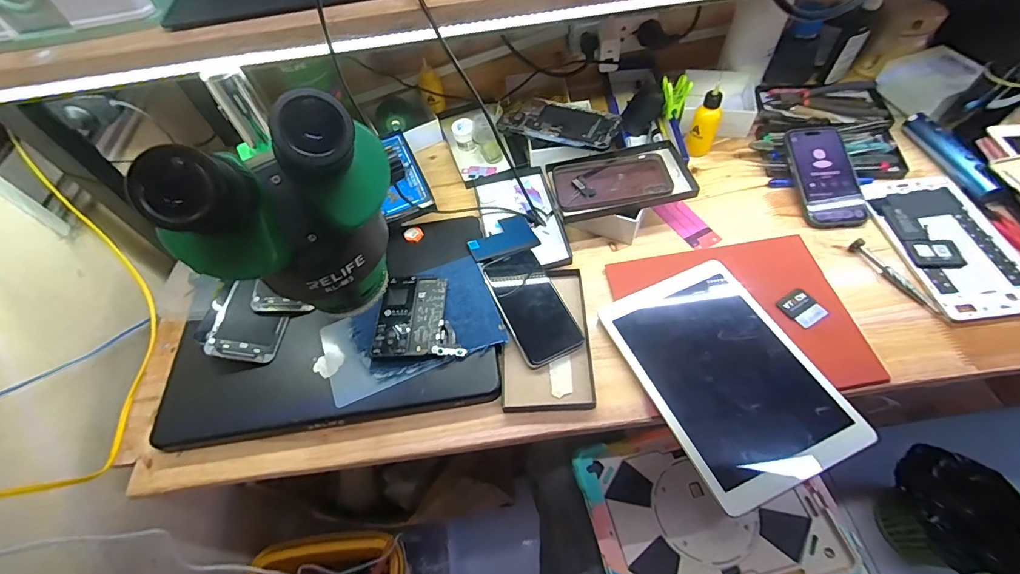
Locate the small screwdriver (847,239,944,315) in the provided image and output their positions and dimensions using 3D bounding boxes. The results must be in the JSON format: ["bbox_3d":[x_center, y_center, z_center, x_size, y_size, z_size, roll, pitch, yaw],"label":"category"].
[{"bbox_3d":[0.450,-0.013,0.514,0.018,0.010,0.113,-21,59,-13],"label":"small screwdriver"}]

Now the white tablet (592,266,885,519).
[{"bbox_3d":[0.227,0.086,0.471,0.171,0.014,0.243,-23,57,-7],"label":"white tablet"}]

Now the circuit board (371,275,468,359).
[{"bbox_3d":[-0.105,0.033,0.517,0.096,0.014,0.105,-2,57,0],"label":"circuit board"}]

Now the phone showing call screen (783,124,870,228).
[{"bbox_3d":[0.425,-0.154,0.596,0.073,0.019,0.159,-9,73,14],"label":"phone showing call screen"}]

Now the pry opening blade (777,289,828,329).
[{"bbox_3d":[0.334,0.024,0.501,0.040,0.004,0.043,-30,51,-6],"label":"pry opening blade"}]

